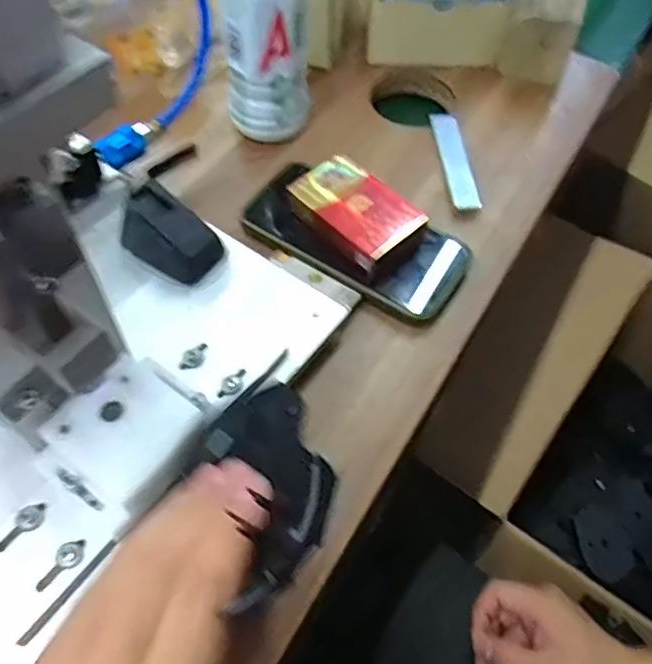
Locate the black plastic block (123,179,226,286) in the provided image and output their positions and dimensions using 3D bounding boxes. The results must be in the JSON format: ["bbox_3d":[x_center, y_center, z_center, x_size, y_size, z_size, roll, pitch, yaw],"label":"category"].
[{"bbox_3d":[-0.103,-0.067,0.406,0.061,0.039,0.039,29,61,14],"label":"black plastic block"}]

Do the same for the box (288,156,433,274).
[{"bbox_3d":[0.022,-0.087,0.439,0.090,0.021,0.057,39,71,15],"label":"box"}]

